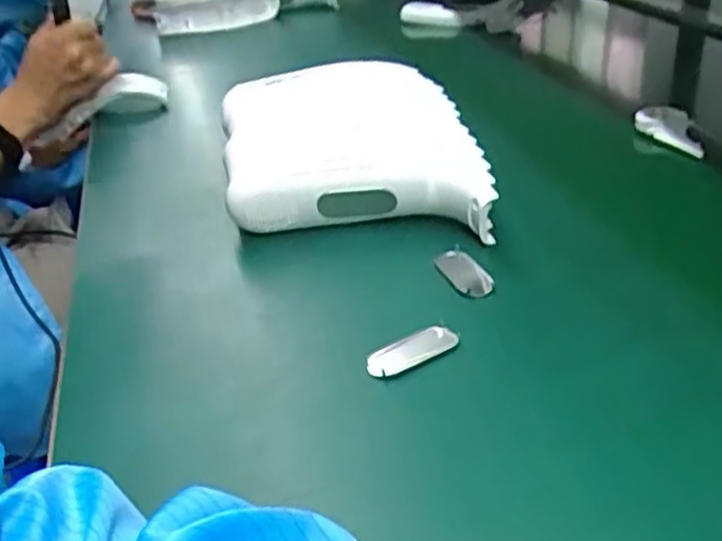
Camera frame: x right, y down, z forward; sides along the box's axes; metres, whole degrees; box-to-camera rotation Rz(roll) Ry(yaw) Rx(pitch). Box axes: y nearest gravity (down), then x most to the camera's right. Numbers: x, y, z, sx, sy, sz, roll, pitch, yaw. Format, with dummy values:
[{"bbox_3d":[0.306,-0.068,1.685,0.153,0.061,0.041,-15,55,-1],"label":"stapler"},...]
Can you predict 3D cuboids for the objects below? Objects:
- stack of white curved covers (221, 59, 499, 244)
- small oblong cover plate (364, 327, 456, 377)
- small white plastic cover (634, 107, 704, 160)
[{"bbox_3d":[-0.015,-0.109,0.651,0.202,0.071,0.288,-6,31,-1],"label":"stack of white curved covers"},{"bbox_3d":[0.031,0.047,0.440,0.055,0.009,0.023,-18,33,-18],"label":"small oblong cover plate"},{"bbox_3d":[0.288,-0.130,0.695,0.068,0.028,0.026,37,43,7],"label":"small white plastic cover"}]

